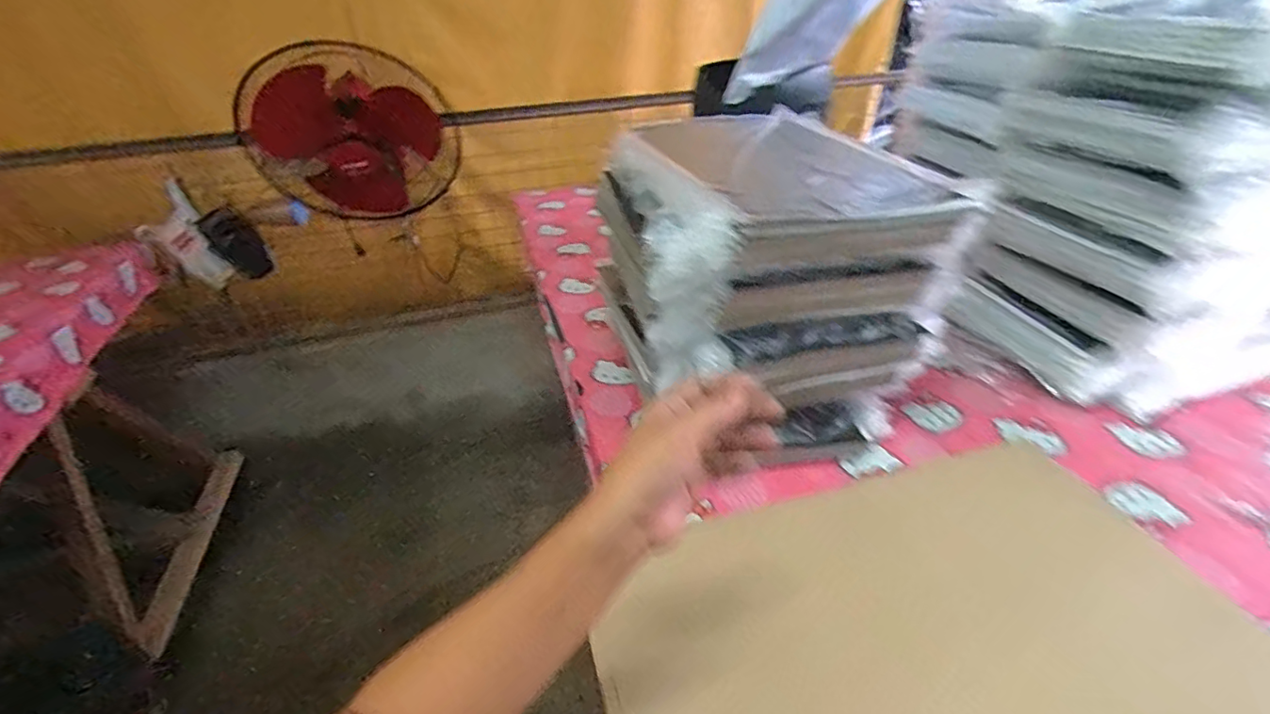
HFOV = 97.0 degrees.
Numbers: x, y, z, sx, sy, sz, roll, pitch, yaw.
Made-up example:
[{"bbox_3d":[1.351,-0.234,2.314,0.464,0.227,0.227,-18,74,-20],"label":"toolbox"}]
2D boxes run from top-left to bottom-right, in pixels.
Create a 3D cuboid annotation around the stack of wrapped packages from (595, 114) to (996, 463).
[{"bbox_3d":[0.164,-0.098,0.755,0.360,0.322,0.326,-11,36,-12],"label":"stack of wrapped packages"}]

